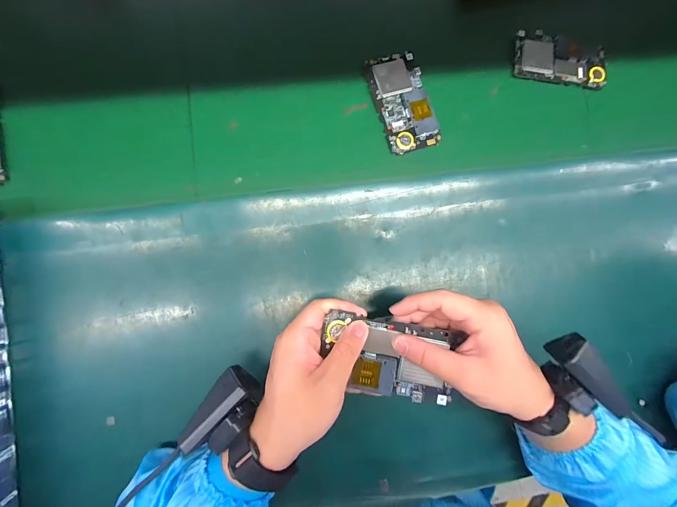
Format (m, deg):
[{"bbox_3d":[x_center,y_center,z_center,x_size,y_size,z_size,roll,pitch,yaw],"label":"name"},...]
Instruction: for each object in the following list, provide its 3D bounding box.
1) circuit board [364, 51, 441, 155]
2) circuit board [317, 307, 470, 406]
[{"bbox_3d":[0.080,-0.188,0.377,0.066,0.004,0.124,-16,83,-5],"label":"circuit board"},{"bbox_3d":[0.046,0.095,0.277,0.120,0.017,0.067,11,81,-4],"label":"circuit board"}]

